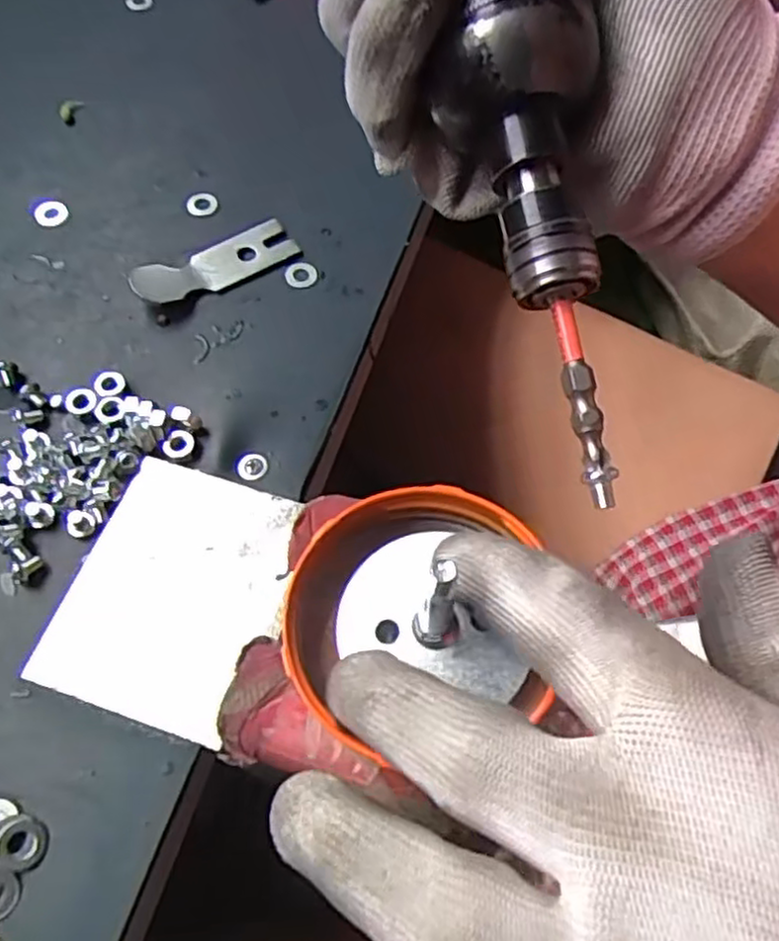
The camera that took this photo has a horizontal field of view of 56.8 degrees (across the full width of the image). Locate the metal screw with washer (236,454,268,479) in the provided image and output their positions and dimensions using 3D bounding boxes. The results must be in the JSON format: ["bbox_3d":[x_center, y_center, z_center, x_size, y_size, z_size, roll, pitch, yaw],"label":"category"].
[{"bbox_3d":[-0.045,-0.002,0.235,0.010,0.004,0.009,-24,68,-14],"label":"metal screw with washer"}]

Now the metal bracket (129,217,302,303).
[{"bbox_3d":[-0.065,-0.079,0.270,0.062,0.010,0.020,-30,69,-16],"label":"metal bracket"}]

